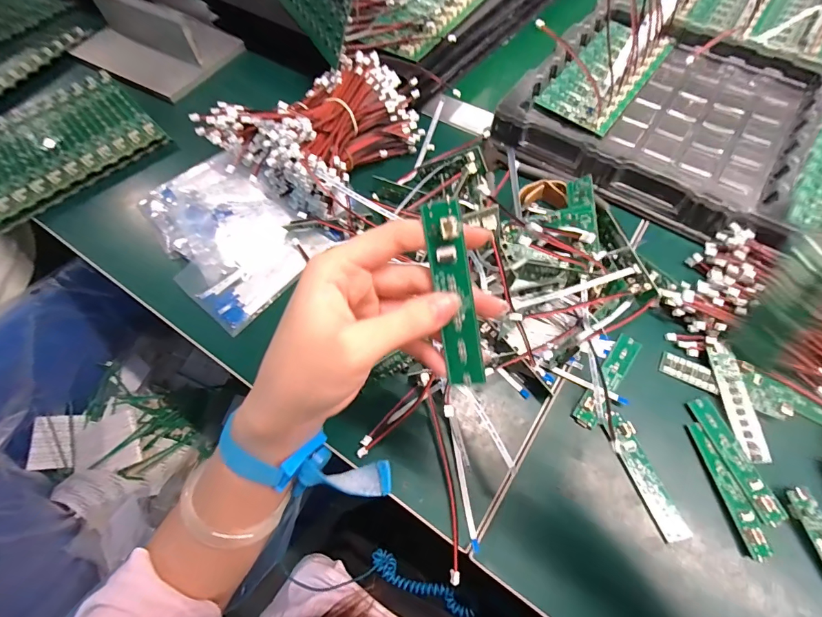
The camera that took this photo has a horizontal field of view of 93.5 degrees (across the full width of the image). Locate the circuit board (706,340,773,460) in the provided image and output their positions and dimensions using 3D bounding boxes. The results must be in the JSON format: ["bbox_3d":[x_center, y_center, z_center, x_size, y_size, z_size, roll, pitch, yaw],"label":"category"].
[{"bbox_3d":[0.239,0.066,0.282,0.017,0.005,0.084,-3,62,1],"label":"circuit board"}]

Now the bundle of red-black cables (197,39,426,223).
[{"bbox_3d":[-0.086,-0.183,0.391,0.141,0.083,0.184,34,68,18],"label":"bundle of red-black cables"}]

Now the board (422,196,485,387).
[{"bbox_3d":[0.020,-0.006,0.174,0.016,0.009,0.083,-11,97,-5],"label":"board"}]

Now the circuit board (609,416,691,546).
[{"bbox_3d":[0.162,0.116,0.268,0.019,0.006,0.082,-20,63,-8],"label":"circuit board"}]

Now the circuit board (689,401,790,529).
[{"bbox_3d":[0.227,0.103,0.269,0.018,0.004,0.083,-17,62,-3],"label":"circuit board"}]

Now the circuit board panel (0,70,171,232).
[{"bbox_3d":[-0.408,-0.193,0.443,0.188,0.030,0.176,-41,68,-18],"label":"circuit board panel"}]

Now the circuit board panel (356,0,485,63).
[{"bbox_3d":[0.027,-0.357,0.452,0.082,0.006,0.201,28,67,16],"label":"circuit board panel"}]

